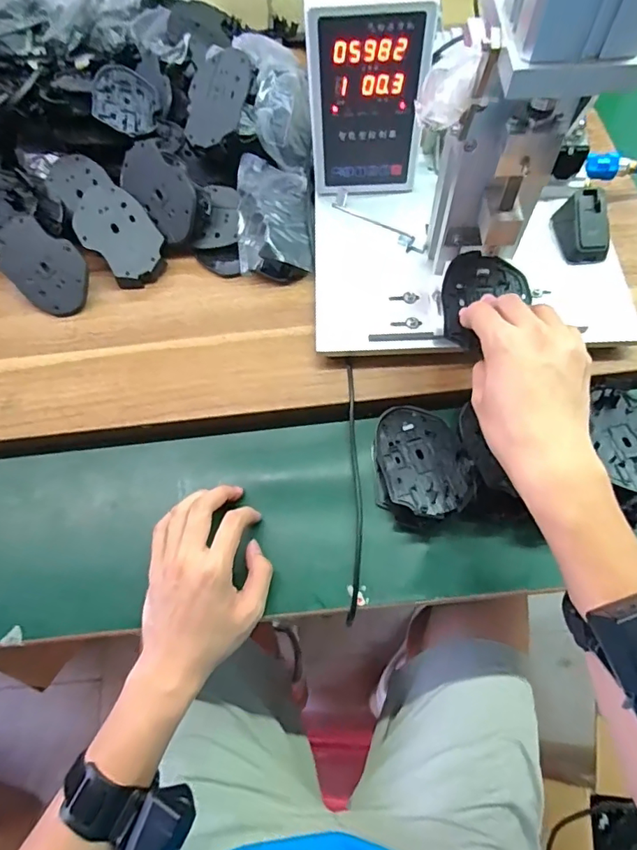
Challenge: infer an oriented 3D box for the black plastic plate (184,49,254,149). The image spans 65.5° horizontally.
[{"bbox_3d":[-0.114,-0.357,0.545,0.069,0.009,0.107,16,92,17],"label":"black plastic plate"}]

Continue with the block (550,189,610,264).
[{"bbox_3d":[0.261,-0.197,0.486,0.037,0.035,0.064,-9,67,-2],"label":"block"}]

